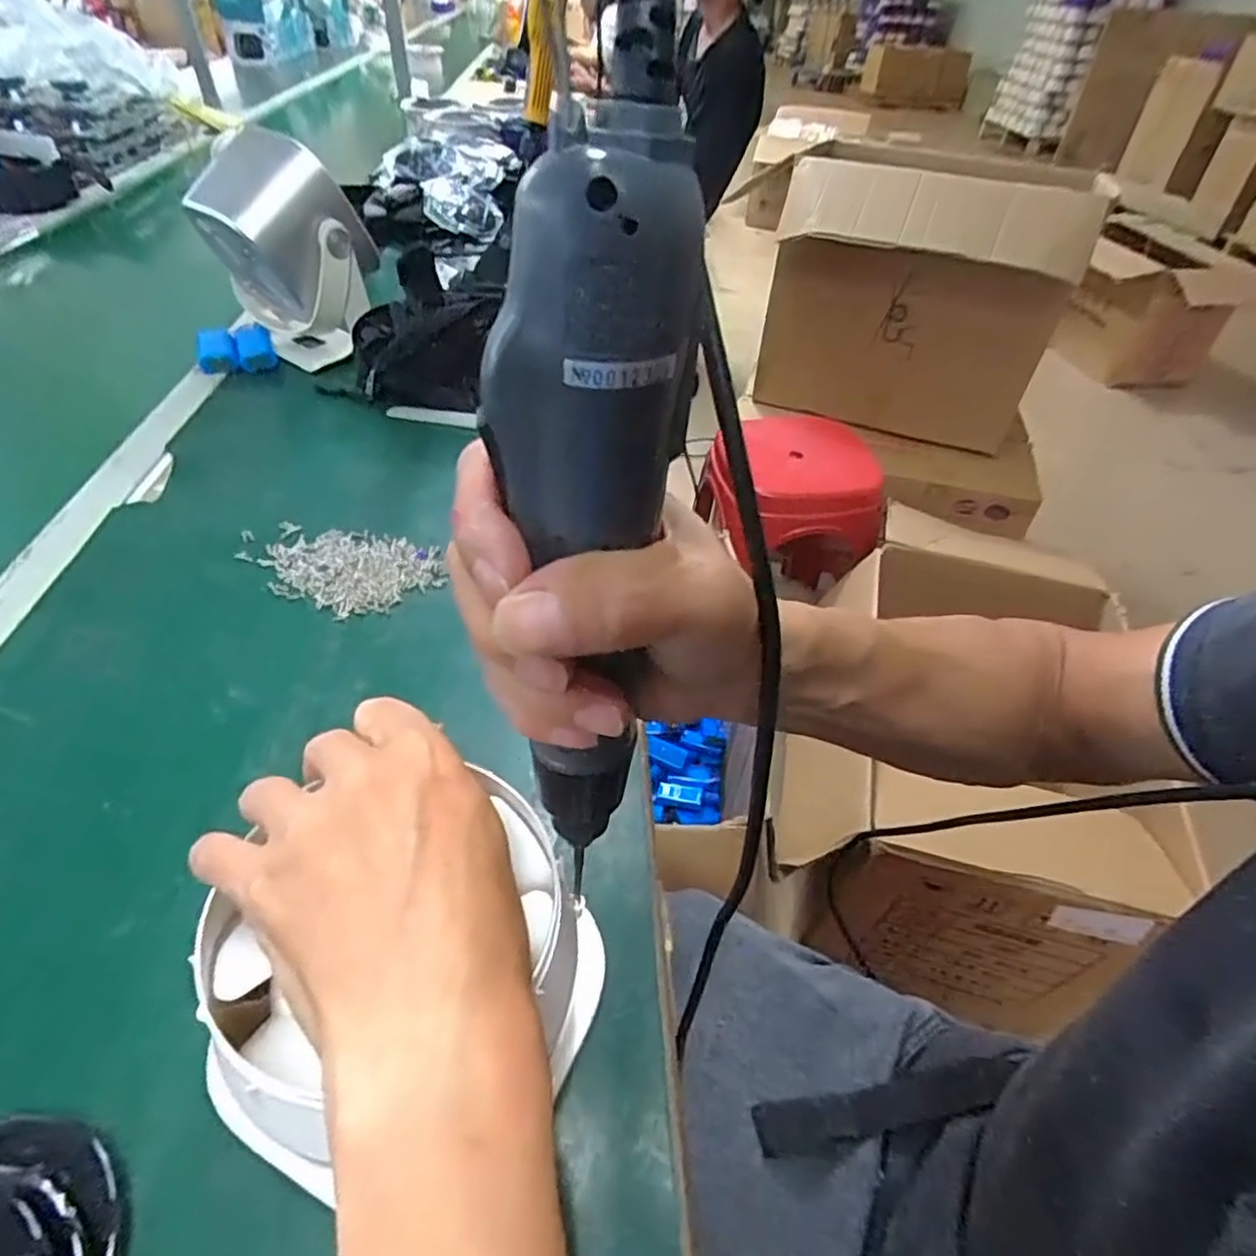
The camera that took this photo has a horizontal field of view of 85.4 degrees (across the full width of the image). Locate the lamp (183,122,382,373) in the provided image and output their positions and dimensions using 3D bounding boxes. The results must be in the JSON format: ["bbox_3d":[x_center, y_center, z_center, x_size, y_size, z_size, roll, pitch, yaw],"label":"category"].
[{"bbox_3d":[-0.341,-0.380,0.699,0.152,0.192,0.119,-17,48,-20],"label":"lamp"}]

